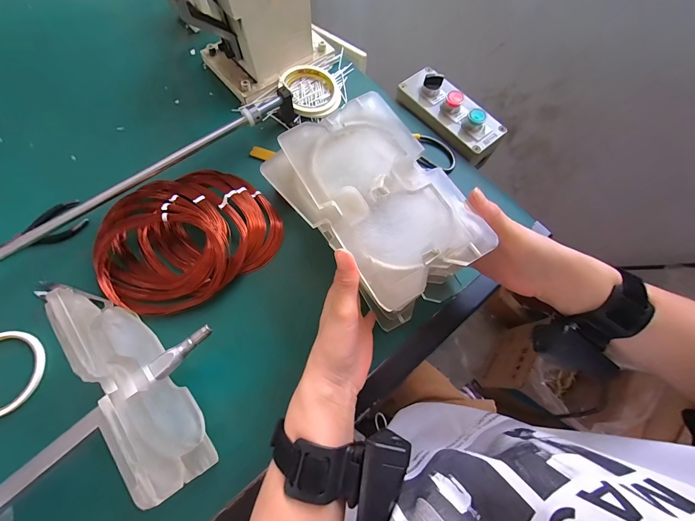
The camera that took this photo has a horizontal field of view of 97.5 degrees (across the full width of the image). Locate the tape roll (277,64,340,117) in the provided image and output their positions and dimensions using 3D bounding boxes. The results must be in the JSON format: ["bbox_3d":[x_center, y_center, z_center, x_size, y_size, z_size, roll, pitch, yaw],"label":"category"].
[{"bbox_3d":[-0.054,-0.266,0.476,0.085,0.023,0.093,0,69,-1],"label":"tape roll"}]

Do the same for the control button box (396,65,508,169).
[{"bbox_3d":[0.159,-0.234,0.474,0.082,0.060,0.177,-39,75,-14],"label":"control button box"}]

